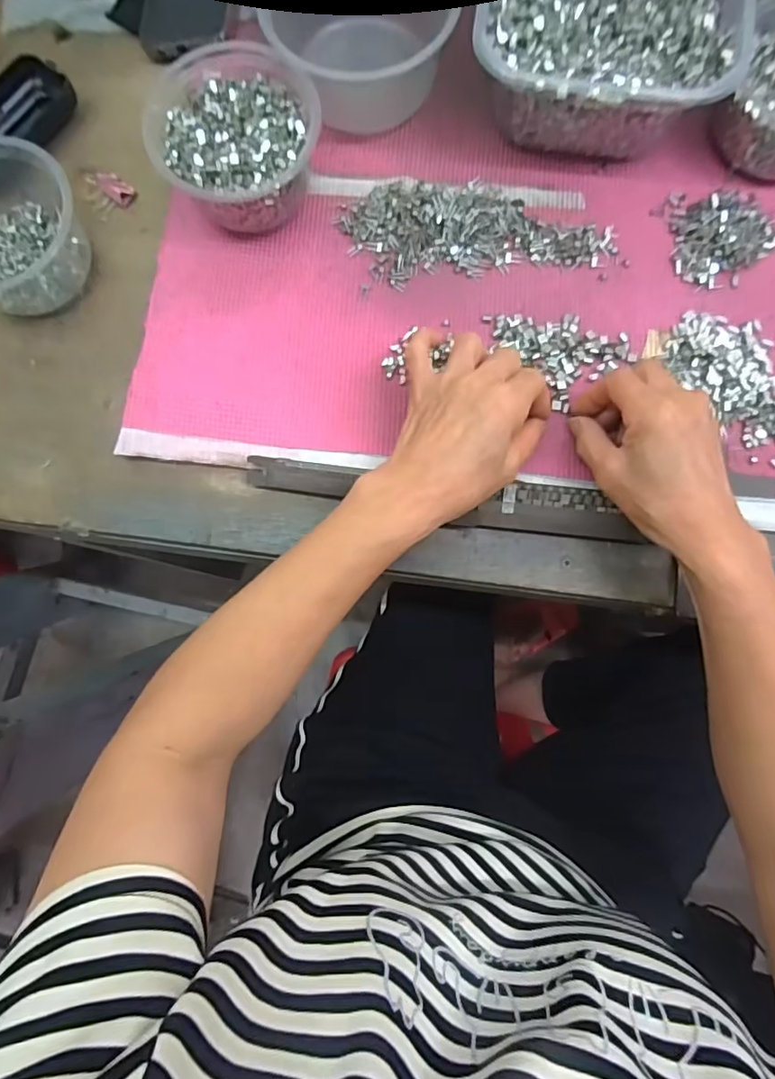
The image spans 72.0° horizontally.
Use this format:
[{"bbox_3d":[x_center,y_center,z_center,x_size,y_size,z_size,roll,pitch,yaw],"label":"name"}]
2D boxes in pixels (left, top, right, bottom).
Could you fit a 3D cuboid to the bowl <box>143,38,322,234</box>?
[{"bbox_3d":[-0.106,-0.283,0.384,0.113,0.061,0.119,0,81,2],"label":"bowl"}]

